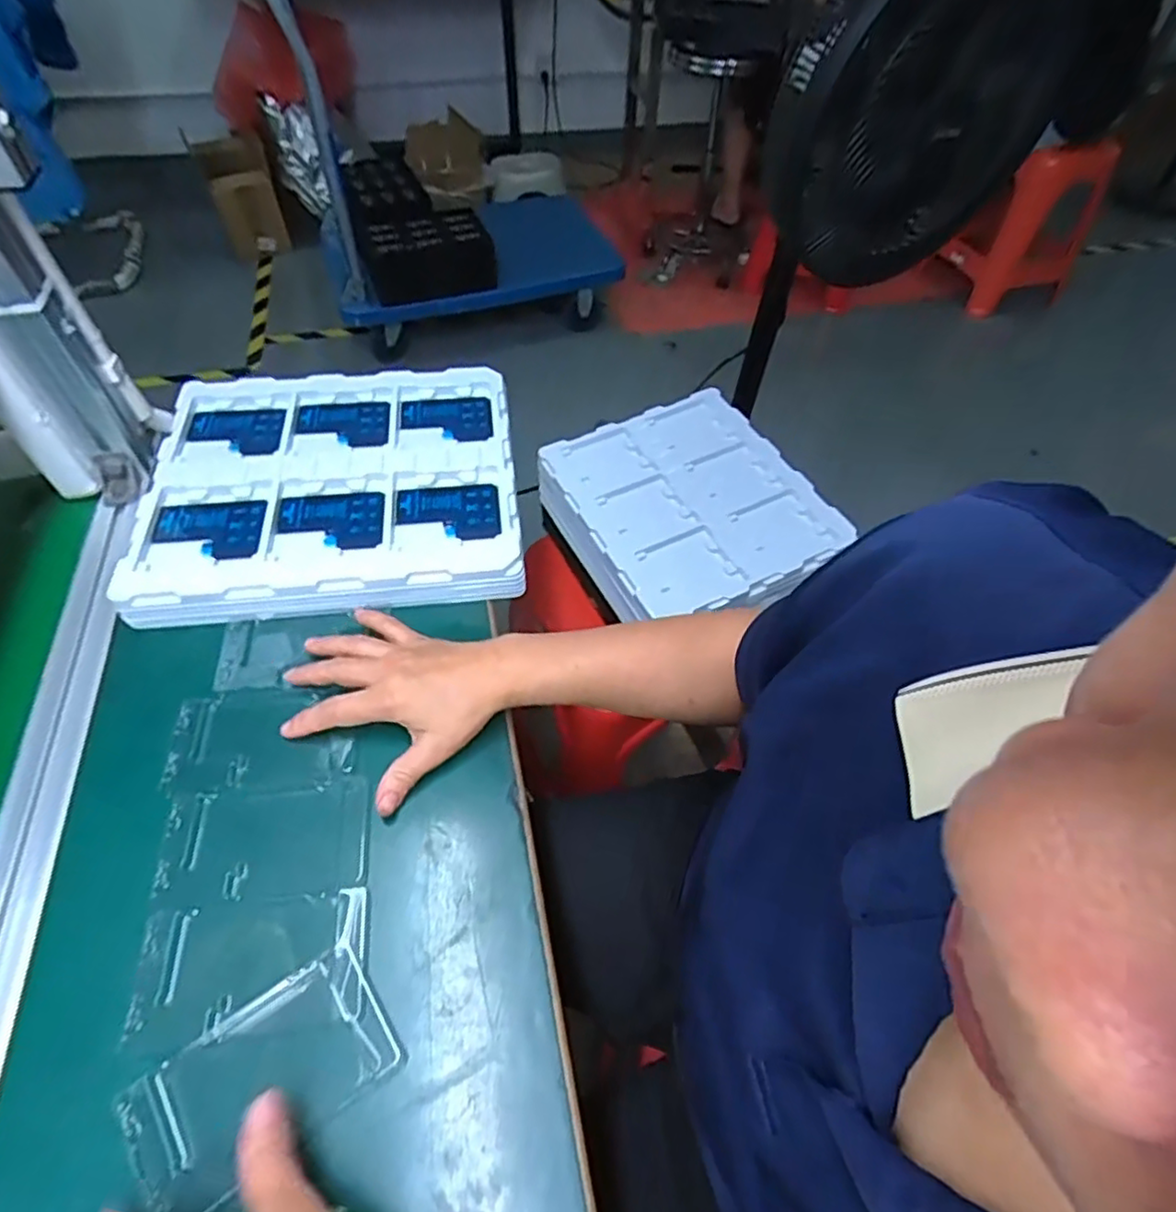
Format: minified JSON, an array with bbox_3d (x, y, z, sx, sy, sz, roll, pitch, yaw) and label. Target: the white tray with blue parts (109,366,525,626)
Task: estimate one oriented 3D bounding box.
[{"bbox_3d":[-0.229,-0.118,0.611,0.314,0.036,0.283,-6,53,-6],"label":"white tray with blue parts"}]

